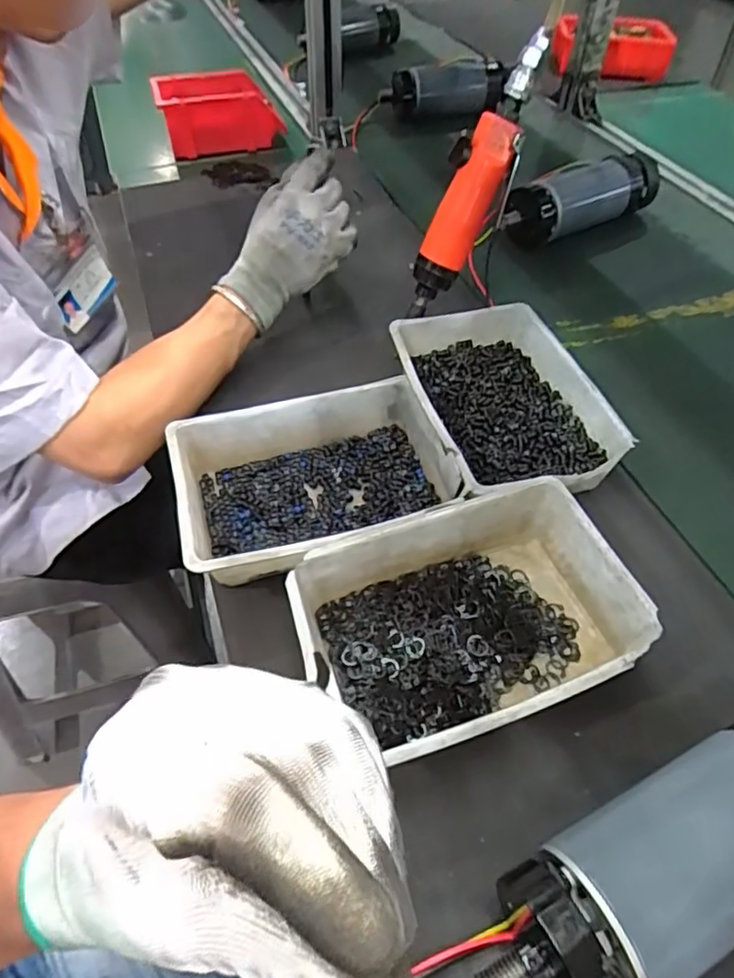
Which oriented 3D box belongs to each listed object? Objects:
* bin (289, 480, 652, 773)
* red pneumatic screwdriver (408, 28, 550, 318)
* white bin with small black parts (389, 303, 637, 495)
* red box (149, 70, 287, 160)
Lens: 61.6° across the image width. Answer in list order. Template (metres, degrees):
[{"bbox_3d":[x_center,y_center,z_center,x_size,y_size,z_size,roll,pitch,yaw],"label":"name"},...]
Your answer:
[{"bbox_3d":[0.064,0.084,0.396,0.199,0.055,0.141,-15,51,-16],"label":"bin"},{"bbox_3d":[0.092,-0.256,0.530,0.048,0.226,0.035,-8,44,-42],"label":"red pneumatic screwdriver"},{"bbox_3d":[0.115,-0.072,0.534,0.151,0.054,0.208,-11,51,-11],"label":"white bin with small black parts"},{"bbox_3d":[-0.225,-0.570,0.936,0.181,0.083,0.123,-8,50,-9],"label":"red box"}]

